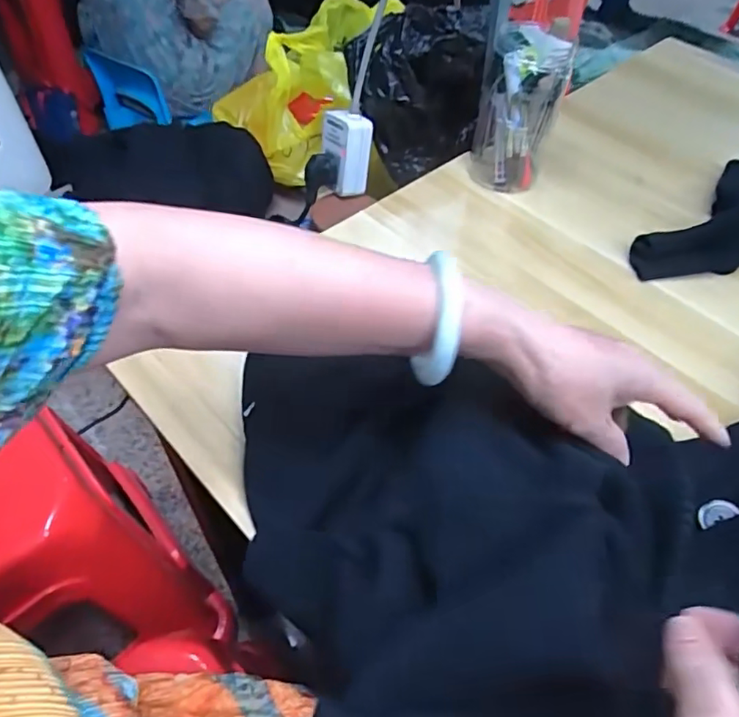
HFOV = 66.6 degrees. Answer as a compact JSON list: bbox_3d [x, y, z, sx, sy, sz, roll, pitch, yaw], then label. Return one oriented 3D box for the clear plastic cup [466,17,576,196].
[{"bbox_3d":[0.161,-0.267,0.612,0.081,0.148,0.076,2,53,-2],"label":"clear plastic cup"}]

